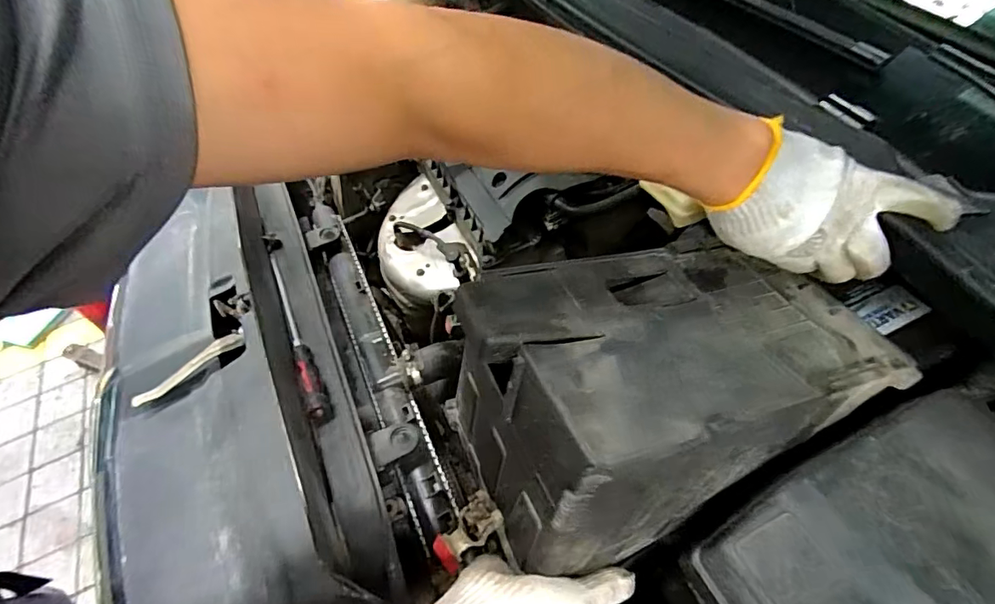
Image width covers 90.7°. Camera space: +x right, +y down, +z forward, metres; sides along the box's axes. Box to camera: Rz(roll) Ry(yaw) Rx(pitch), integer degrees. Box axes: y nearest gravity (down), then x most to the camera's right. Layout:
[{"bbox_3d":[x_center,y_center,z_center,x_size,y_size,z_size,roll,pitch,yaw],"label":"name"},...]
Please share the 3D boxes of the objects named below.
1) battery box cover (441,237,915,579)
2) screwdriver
[{"bbox_3d":[0.134,0.050,0.397,0.324,0.163,0.186,-22,53,-12],"label":"battery box cover"},{"bbox_3d":[-0.244,0.021,0.582,0.024,0.025,0.281,-24,54,-14],"label":"screwdriver"}]

